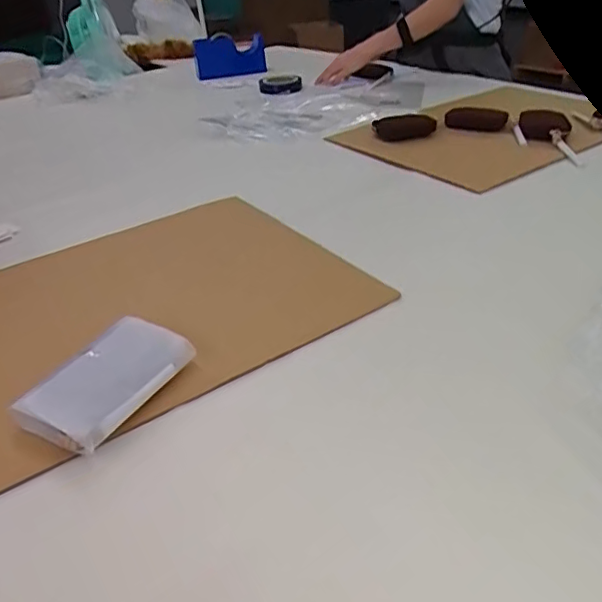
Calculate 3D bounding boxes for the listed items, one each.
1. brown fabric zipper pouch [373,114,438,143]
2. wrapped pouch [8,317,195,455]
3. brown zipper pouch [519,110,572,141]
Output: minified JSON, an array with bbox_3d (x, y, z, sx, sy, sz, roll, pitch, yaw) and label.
[{"bbox_3d":[0.198,-0.323,1.065,0.117,0.030,0.043,-2,34,3],"label":"brown fabric zipper pouch"},{"bbox_3d":[-0.174,0.072,0.515,0.080,0.045,0.151,17,39,28],"label":"wrapped pouch"},{"bbox_3d":[0.446,-0.323,1.034,0.084,0.019,0.117,6,35,15],"label":"brown zipper pouch"}]

